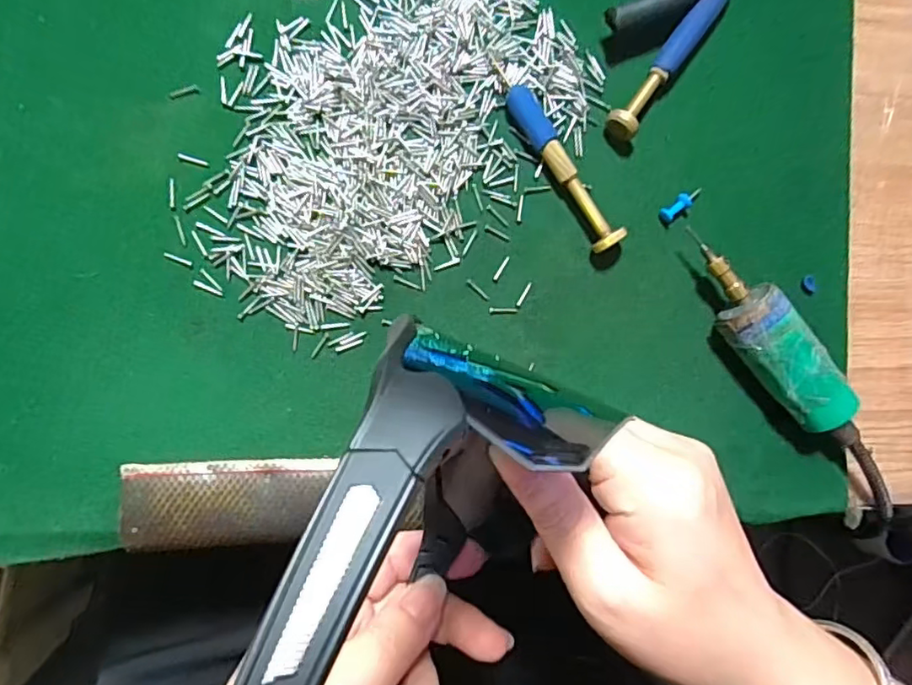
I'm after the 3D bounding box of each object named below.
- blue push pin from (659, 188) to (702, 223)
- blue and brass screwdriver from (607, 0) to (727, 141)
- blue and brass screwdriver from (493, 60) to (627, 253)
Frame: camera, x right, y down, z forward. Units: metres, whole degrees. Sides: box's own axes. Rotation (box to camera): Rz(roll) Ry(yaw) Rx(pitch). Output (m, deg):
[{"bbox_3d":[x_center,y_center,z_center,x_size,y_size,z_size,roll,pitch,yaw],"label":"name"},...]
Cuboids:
[{"bbox_3d":[0.101,-0.062,0.266,0.021,0.008,0.007,-36,94,-6],"label":"blue push pin"},{"bbox_3d":[0.102,-0.135,0.264,0.013,0.012,0.111,38,86,-6],"label":"blue and brass screwdriver"},{"bbox_3d":[0.043,-0.080,0.254,0.013,0.014,0.089,-33,94,-6],"label":"blue and brass screwdriver"}]

